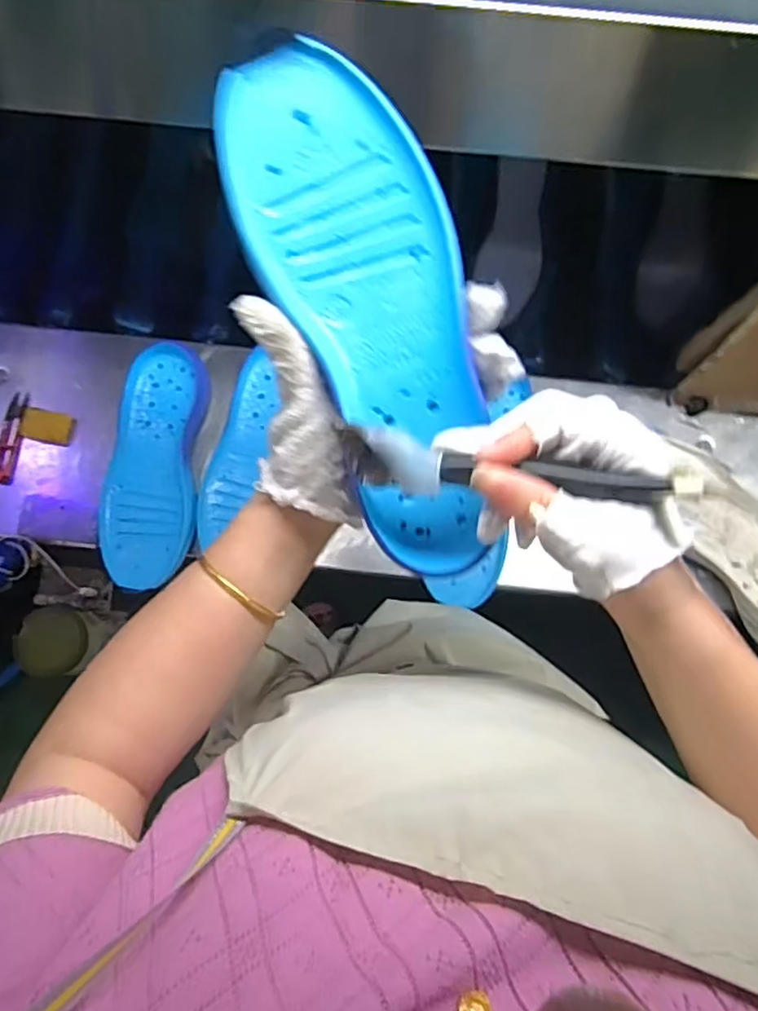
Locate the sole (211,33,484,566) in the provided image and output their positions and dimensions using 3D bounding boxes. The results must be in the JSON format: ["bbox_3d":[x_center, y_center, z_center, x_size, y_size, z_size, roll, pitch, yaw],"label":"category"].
[{"bbox_3d":[0.001,-0.087,0.322,0.091,0.028,0.249,-21,105,-5],"label":"sole"}]

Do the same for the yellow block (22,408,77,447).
[{"bbox_3d":[-0.357,-0.084,0.702,0.054,0.012,0.032,12,75,1],"label":"yellow block"}]

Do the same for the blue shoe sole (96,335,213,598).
[{"bbox_3d":[-0.233,-0.042,0.676,0.091,0.026,0.250,5,75,-1],"label":"blue shoe sole"}]

